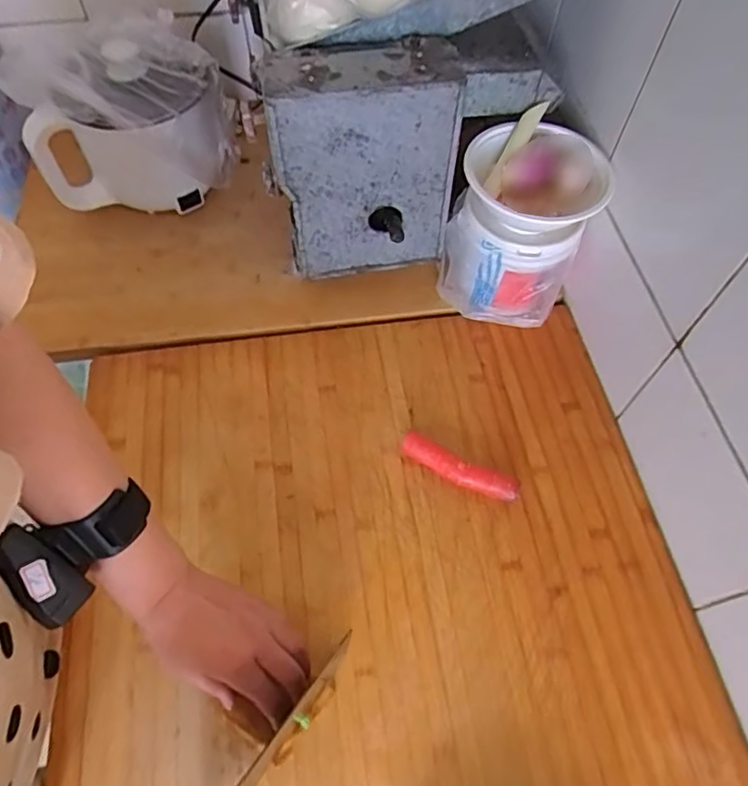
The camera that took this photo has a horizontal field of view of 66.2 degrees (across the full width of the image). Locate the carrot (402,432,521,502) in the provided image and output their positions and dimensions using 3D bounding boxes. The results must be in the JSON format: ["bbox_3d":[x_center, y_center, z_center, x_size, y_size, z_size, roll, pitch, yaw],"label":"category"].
[{"bbox_3d":[0.084,0.076,0.575,0.122,0.024,0.027,29,64,13],"label":"carrot"}]

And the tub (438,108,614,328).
[{"bbox_3d":[0.157,-0.174,0.631,0.135,0.183,0.132,1,61,-2],"label":"tub"}]

